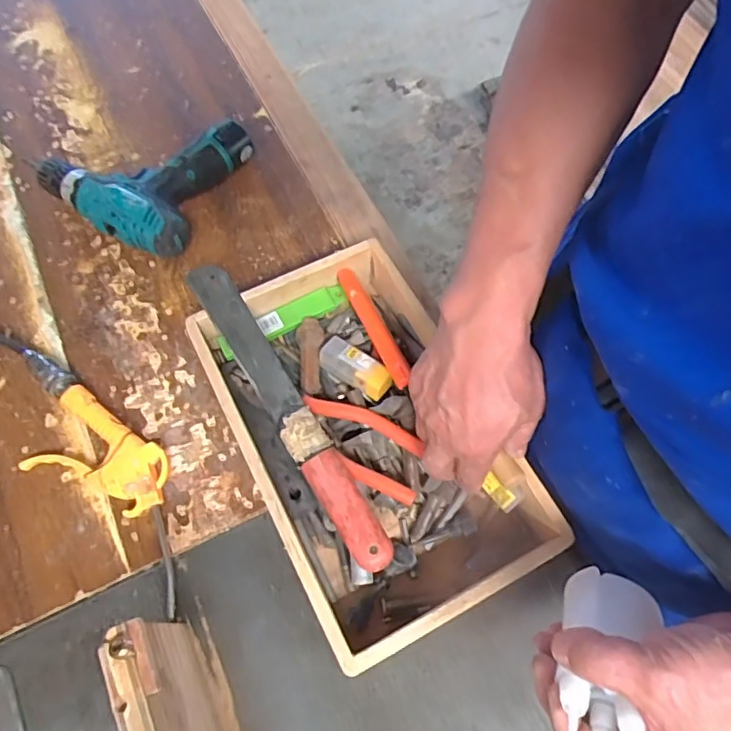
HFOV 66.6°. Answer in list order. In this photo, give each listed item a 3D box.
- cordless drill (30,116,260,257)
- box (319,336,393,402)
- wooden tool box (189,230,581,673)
[{"bbox_3d":[-0.254,-0.220,0.635,0.183,0.053,0.184,19,65,9],"label":"cordless drill"},{"bbox_3d":[-0.009,0.002,0.509,0.070,0.023,0.027,33,67,13],"label":"box"},{"bbox_3d":[0.000,0.056,0.485,0.199,0.064,0.317,-25,66,-13],"label":"wooden tool box"}]

